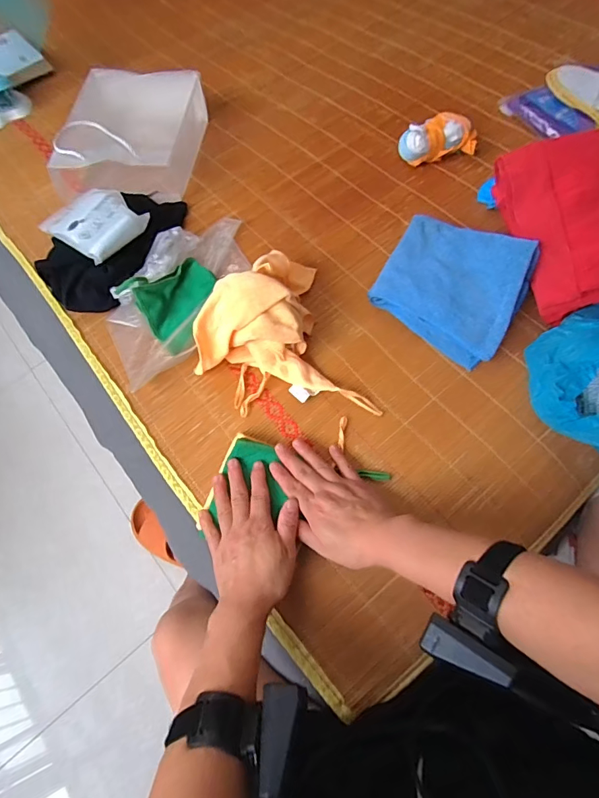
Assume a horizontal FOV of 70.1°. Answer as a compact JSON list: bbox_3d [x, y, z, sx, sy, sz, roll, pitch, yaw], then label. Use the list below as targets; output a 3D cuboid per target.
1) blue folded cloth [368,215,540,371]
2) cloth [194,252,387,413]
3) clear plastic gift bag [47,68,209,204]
[{"bbox_3d":[0.199,-0.154,0.561,0.177,0.038,0.168,28,83,16],"label":"blue folded cloth"},{"bbox_3d":[-0.037,-0.088,0.531,0.182,0.108,0.224,-16,63,-4],"label":"cloth"},{"bbox_3d":[-0.291,-0.456,0.742,0.207,0.097,0.250,4,64,6],"label":"clear plastic gift bag"}]

